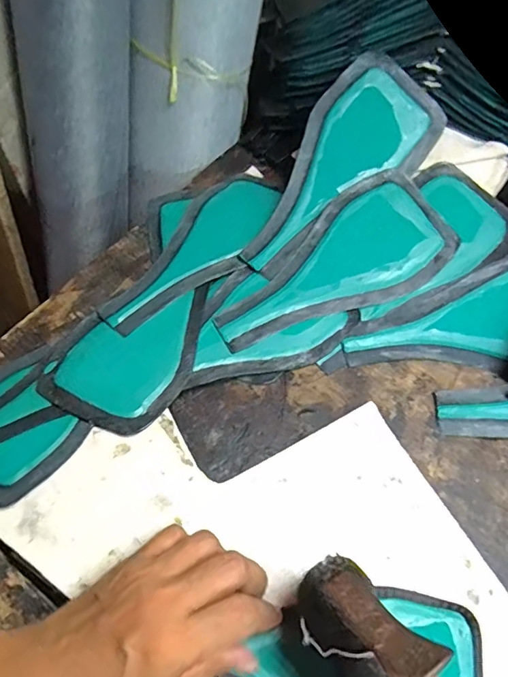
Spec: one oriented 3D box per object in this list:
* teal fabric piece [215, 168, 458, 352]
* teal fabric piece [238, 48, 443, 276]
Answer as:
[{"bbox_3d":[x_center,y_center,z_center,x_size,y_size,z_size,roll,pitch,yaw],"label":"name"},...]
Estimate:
[{"bbox_3d":[0.064,-0.063,0.415,0.212,0.018,0.099,-29,76,-6],"label":"teal fabric piece"},{"bbox_3d":[0.070,-0.148,0.436,0.096,0.038,0.218,41,89,18],"label":"teal fabric piece"}]

